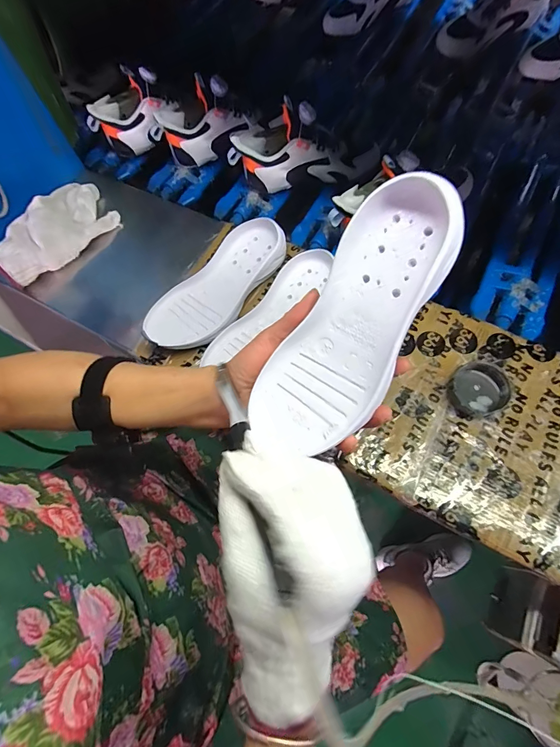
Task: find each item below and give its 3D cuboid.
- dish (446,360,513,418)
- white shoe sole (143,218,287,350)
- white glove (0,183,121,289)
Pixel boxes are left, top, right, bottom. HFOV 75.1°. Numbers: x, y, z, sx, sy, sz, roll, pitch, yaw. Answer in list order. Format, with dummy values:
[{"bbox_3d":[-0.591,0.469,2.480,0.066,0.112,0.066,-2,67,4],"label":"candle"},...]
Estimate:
[{"bbox_3d":[0.225,0.018,0.413,0.061,0.024,0.060,-1,65,3],"label":"dish"},{"bbox_3d":[-0.077,-0.114,0.476,0.217,0.033,0.091,-42,70,-15],"label":"white shoe sole"},{"bbox_3d":[-0.328,-0.207,0.529,0.092,0.024,0.180,44,70,-3],"label":"white glove"}]

